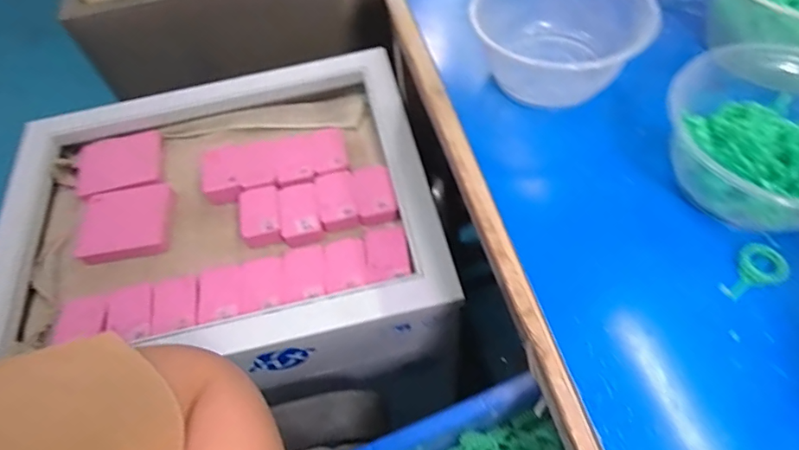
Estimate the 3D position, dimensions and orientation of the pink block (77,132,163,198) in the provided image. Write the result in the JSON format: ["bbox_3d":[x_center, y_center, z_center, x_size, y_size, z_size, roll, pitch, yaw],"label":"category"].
[{"bbox_3d":[-0.377,-0.078,0.661,0.112,0.032,0.093,-17,59,-6],"label":"pink block"}]

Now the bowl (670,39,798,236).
[{"bbox_3d":[0.246,-0.067,0.328,0.126,0.061,0.136,-2,58,3],"label":"bowl"}]

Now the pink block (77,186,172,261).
[{"bbox_3d":[-0.341,0.000,0.608,0.109,0.021,0.097,-13,58,-3],"label":"pink block"}]

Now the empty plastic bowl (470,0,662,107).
[{"bbox_3d":[0.126,-0.152,0.402,0.130,0.066,0.114,-5,58,2],"label":"empty plastic bowl"}]

